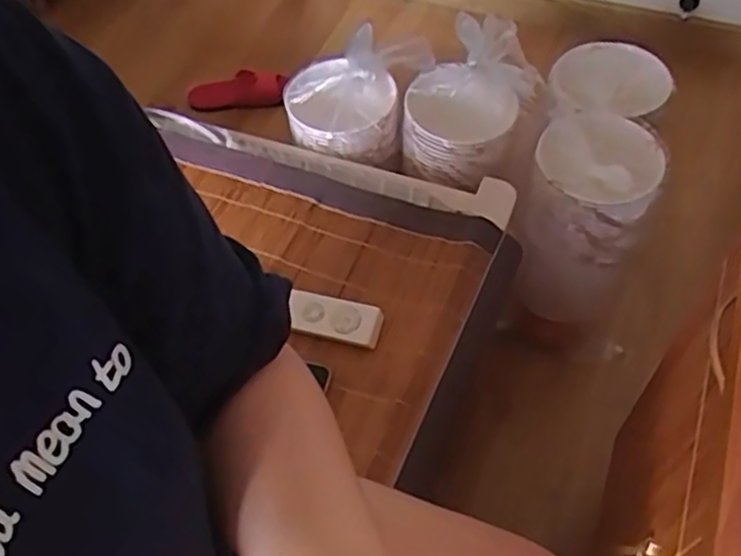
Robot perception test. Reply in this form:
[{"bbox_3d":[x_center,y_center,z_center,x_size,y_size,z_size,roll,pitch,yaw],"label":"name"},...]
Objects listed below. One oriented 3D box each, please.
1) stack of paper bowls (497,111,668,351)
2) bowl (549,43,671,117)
[{"bbox_3d":[0.308,-0.051,1.061,0.167,0.357,0.172,18,58,15],"label":"stack of paper bowls"},{"bbox_3d":[0.353,-0.305,1.046,0.159,0.050,0.154,-2,55,2],"label":"bowl"}]

